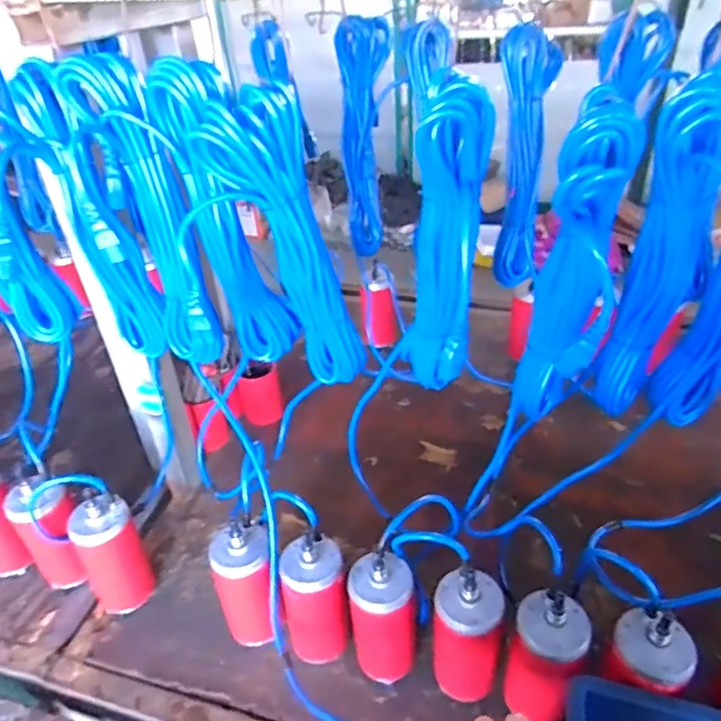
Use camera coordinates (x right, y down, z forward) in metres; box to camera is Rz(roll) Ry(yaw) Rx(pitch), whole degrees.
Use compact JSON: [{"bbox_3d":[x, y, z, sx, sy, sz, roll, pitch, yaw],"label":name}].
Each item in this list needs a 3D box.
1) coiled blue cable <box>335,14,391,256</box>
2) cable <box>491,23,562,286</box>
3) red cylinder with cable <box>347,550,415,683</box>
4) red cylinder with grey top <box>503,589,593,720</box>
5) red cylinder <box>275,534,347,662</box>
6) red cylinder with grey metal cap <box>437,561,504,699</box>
[{"bbox_3d":[0.010,-0.341,0.896,0.079,0.333,0.072,-2,36,3],"label":"coiled blue cable"},{"bbox_3d":[0.237,-0.286,0.832,0.080,0.337,0.085,3,36,9],"label":"cable"},{"bbox_3d":[0.031,0.319,0.693,0.083,0.185,0.069,-2,36,3],"label":"red cylinder with cable"},{"bbox_3d":[0.207,0.329,0.630,0.071,0.174,0.068,-3,36,2],"label":"red cylinder with grey top"},{"bbox_3d":[-0.057,0.310,0.720,0.076,0.187,0.065,-11,36,-9],"label":"red cylinder"},{"bbox_3d":[0.125,0.331,0.667,0.070,0.198,0.069,-3,36,2],"label":"red cylinder with grey metal cap"}]

